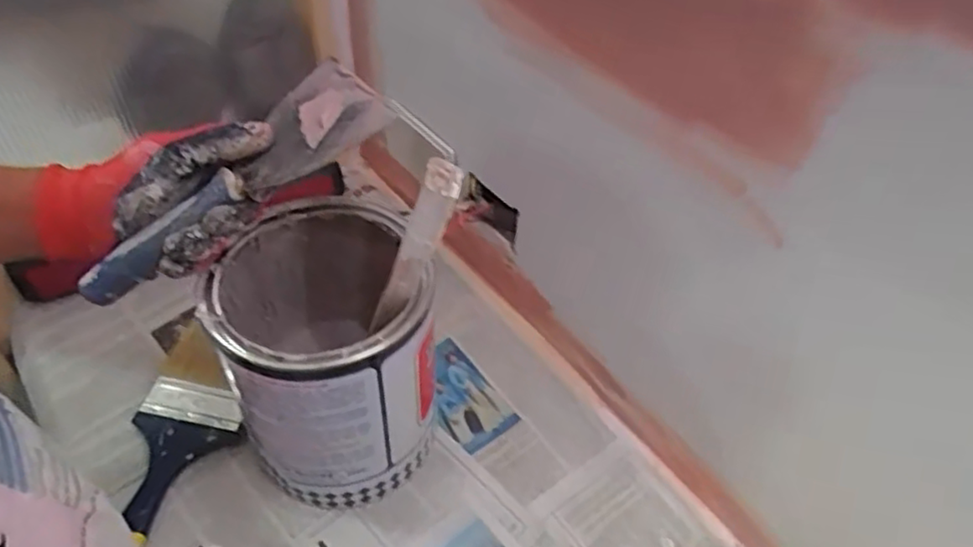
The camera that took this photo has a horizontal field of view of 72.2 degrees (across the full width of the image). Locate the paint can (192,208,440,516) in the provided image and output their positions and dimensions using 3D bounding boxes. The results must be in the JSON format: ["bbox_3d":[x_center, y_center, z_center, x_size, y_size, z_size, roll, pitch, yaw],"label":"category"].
[{"bbox_3d":[-0.130,0.068,0.542,0.149,0.202,0.177,-24,52,-24],"label":"paint can"}]

